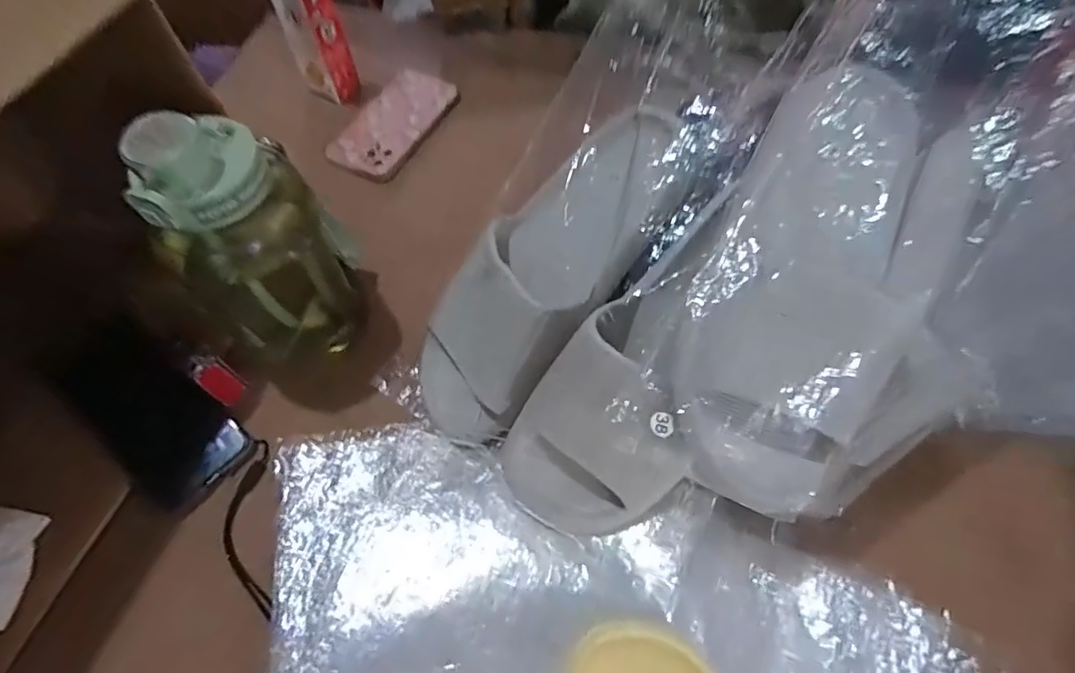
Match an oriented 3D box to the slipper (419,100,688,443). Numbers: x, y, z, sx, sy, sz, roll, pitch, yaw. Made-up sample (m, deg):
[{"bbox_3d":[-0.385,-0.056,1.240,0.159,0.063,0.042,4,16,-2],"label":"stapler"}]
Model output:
[{"bbox_3d":[0.001,-0.044,0.408,0.107,0.061,0.280,42,98,22],"label":"slipper"}]

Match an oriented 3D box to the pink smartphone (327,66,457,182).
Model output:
[{"bbox_3d":[-0.164,-0.245,0.637,0.093,0.012,0.166,26,65,16],"label":"pink smartphone"}]

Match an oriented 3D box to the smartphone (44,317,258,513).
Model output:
[{"bbox_3d":[-0.312,0.060,0.448,0.162,0.014,0.080,41,70,6],"label":"smartphone"}]

